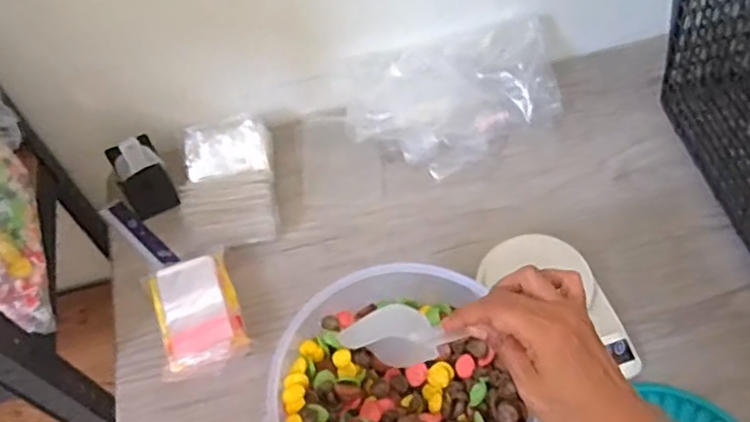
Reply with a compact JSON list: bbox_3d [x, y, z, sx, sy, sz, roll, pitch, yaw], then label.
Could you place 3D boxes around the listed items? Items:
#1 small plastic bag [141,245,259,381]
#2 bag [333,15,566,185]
[{"bbox_3d":[-0.196,0.111,0.725,0.094,0.050,0.150,-21,59,-9],"label":"small plastic bag"},{"bbox_3d":[0.102,-0.138,0.839,0.272,0.108,0.137,-22,59,-10],"label":"bag"}]

